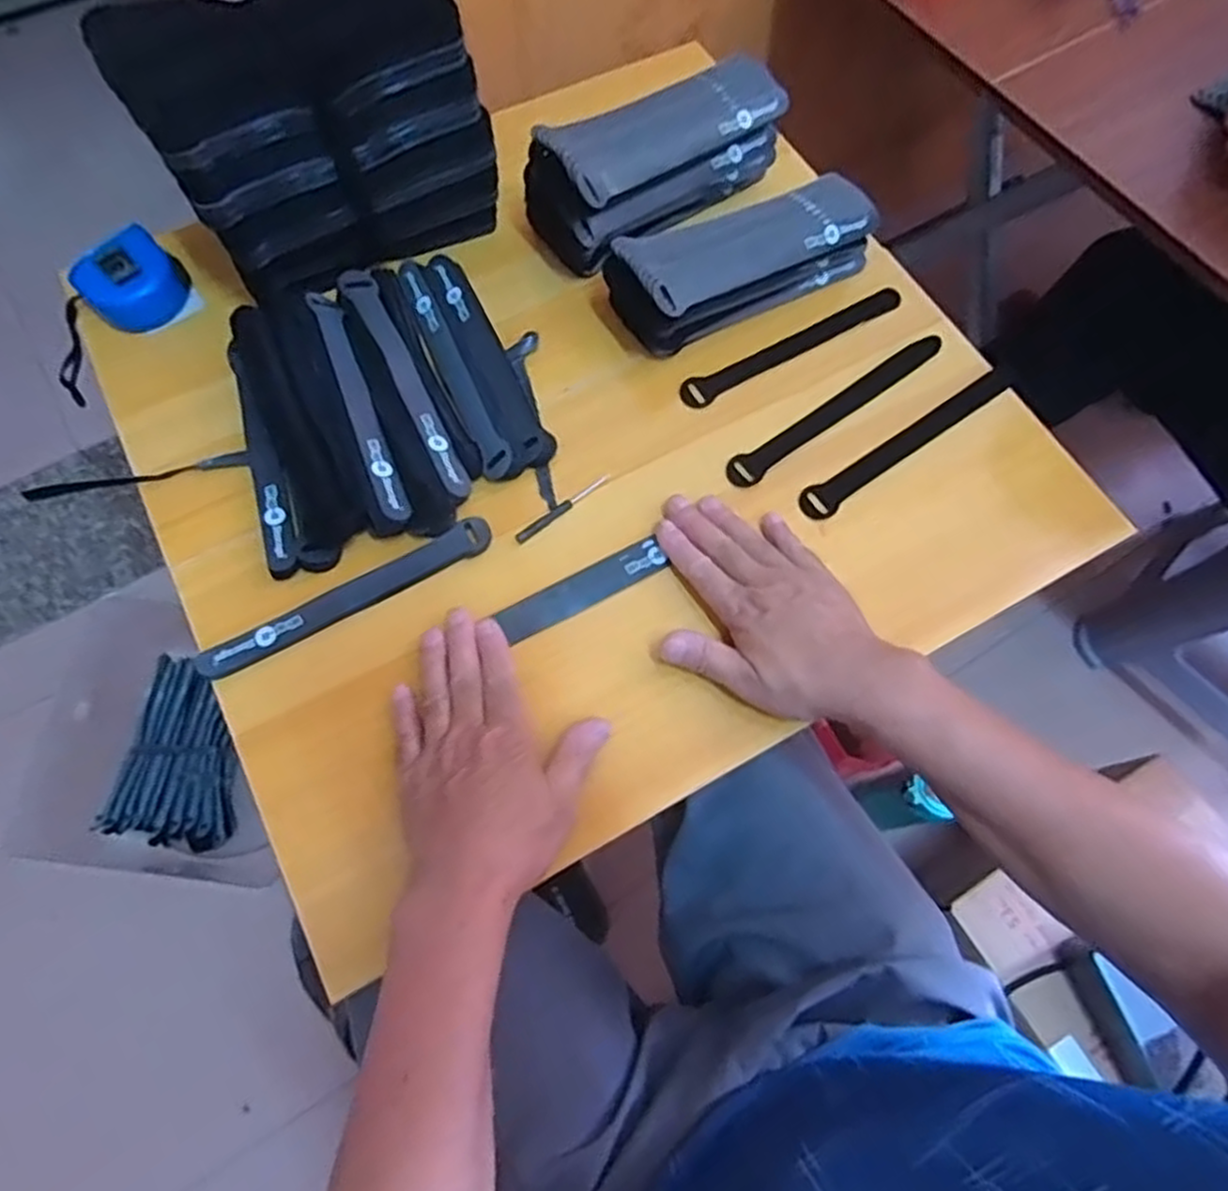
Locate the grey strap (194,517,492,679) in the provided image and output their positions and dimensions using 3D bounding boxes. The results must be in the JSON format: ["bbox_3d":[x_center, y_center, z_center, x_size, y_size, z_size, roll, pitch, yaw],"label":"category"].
[{"bbox_3d":[-0.175,0.001,0.498,0.199,0.012,0.024,-27,72,-11],"label":"grey strap"}]

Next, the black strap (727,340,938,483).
[{"bbox_3d":[0.165,-0.141,0.564,0.199,0.010,0.024,-36,65,-12],"label":"black strap"}]

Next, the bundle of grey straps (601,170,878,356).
[{"bbox_3d":[0.099,-0.258,0.575,0.210,0.060,0.078,-28,72,-12],"label":"bundle of grey straps"}]

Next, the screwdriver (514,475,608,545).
[{"bbox_3d":[-0.036,-0.062,0.528,0.080,0.005,0.008,-40,75,-15],"label":"screwdriver"}]

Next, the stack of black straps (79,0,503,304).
[{"bbox_3d":[-0.199,-0.318,0.522,0.209,0.167,0.094,-27,72,-11],"label":"stack of black straps"}]

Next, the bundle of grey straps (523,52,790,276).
[{"bbox_3d":[0.036,-0.342,0.591,0.209,0.090,0.083,-36,74,-14],"label":"bundle of grey straps"}]

